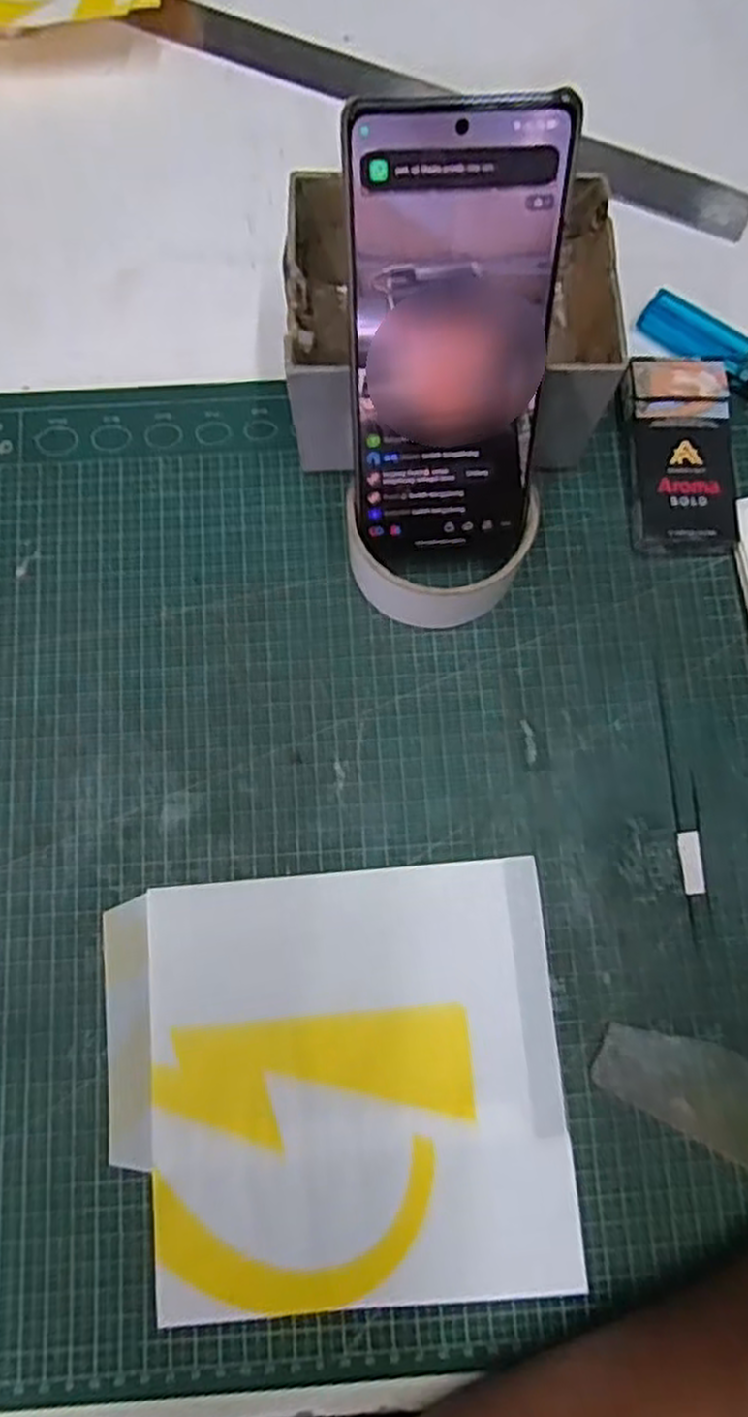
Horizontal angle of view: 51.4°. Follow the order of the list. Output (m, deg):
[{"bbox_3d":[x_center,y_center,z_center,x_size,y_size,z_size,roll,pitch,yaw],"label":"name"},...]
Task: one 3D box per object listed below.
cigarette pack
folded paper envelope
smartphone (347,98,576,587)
[{"bbox_3d":[0.152,-0.124,0.385,0.050,0.021,0.098,-3,78,-2],"label":"cigarette pack"},{"bbox_3d":[-0.015,0.159,0.331,0.188,0.006,0.171,-4,78,-2],"label":"folded paper envelope"},{"bbox_3d":[0.029,-0.128,0.305,0.075,0.176,0.010,-4,45,-2],"label":"smartphone"}]

